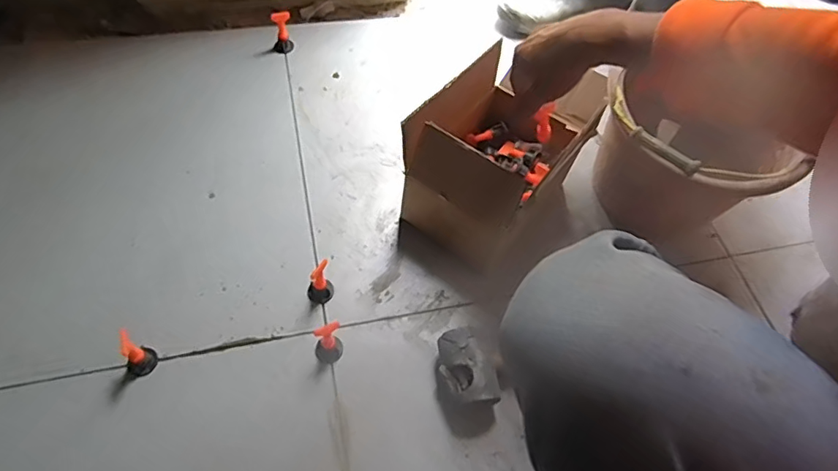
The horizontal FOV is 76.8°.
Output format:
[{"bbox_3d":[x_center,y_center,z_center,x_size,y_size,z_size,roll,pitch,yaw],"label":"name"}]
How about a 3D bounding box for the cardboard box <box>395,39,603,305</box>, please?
[{"bbox_3d":[0.109,-0.096,0.711,0.179,0.182,0.228,38,63,17],"label":"cardboard box"}]

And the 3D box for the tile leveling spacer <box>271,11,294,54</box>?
[{"bbox_3d":[-0.233,-0.347,0.900,0.035,0.064,0.026,-9,60,-10],"label":"tile leveling spacer"}]

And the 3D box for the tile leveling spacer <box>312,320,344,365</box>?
[{"bbox_3d":[-0.109,0.128,0.642,0.034,0.045,0.039,-14,61,-13],"label":"tile leveling spacer"}]

